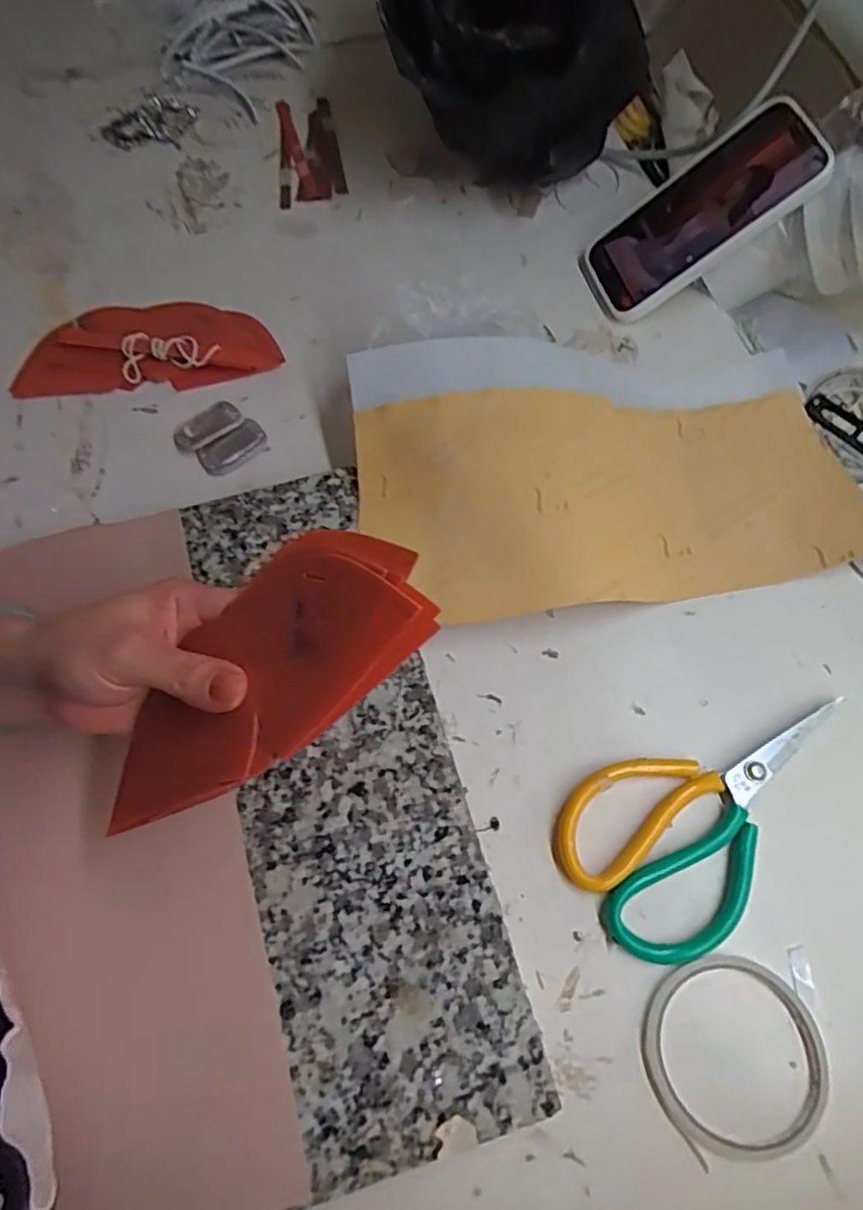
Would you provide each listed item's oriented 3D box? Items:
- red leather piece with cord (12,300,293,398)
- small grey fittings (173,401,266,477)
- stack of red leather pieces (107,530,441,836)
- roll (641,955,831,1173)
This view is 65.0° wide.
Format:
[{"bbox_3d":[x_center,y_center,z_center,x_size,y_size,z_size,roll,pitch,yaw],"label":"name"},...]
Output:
[{"bbox_3d":[-0.215,-0.203,0.516,0.190,0.021,0.080,-5,68,-2],"label":"red leather piece with cord"},{"bbox_3d":[-0.153,-0.122,0.490,0.057,0.012,0.050,37,72,13],"label":"small grey fittings"},{"bbox_3d":[-0.078,0.030,0.286,0.185,0.014,0.077,-36,68,25],"label":"stack of red leather pieces"},{"bbox_3d":[0.153,0.227,0.341,0.088,0.006,0.086,0,68,0],"label":"roll"}]

